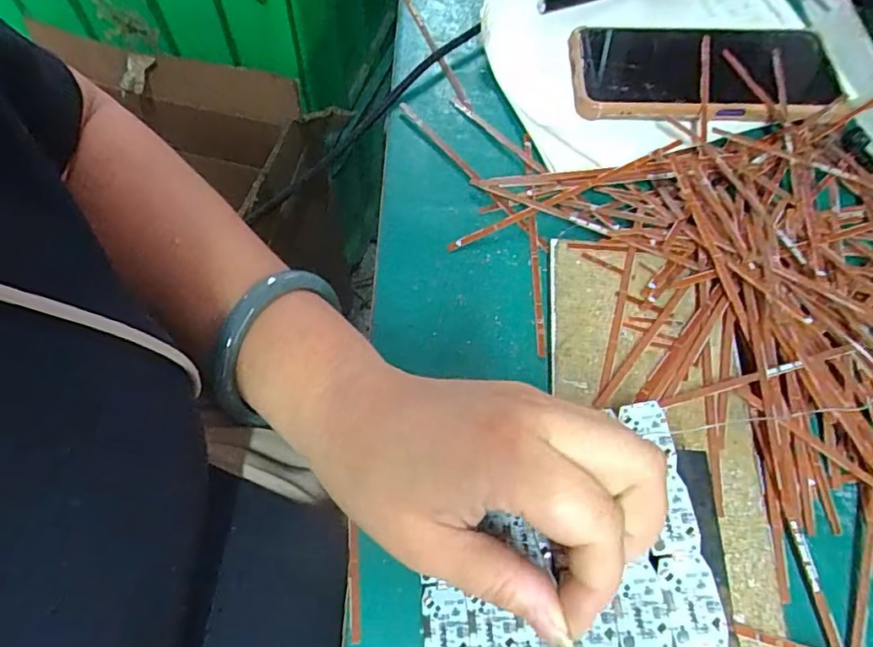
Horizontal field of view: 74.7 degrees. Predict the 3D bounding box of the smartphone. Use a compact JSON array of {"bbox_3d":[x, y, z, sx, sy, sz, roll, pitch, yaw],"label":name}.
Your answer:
[{"bbox_3d":[0.165,-0.159,0.356,0.156,0.012,0.078,2,61,-2],"label":"smartphone"}]

